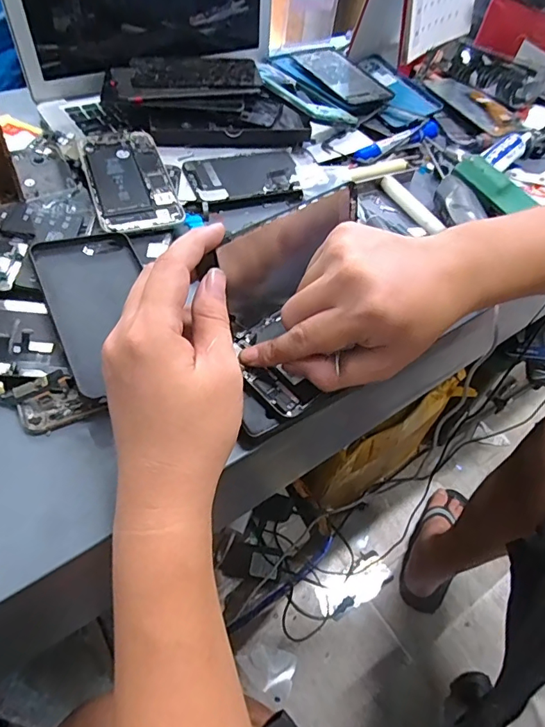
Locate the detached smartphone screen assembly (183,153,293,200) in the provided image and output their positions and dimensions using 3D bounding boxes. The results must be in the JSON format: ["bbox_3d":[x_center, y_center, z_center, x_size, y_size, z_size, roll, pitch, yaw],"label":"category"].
[{"bbox_3d":[-0.029,-0.200,0.486,0.114,0.012,0.066,-13,55,-17],"label":"detached smartphone screen assembly"}]

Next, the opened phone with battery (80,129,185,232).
[{"bbox_3d":[-0.141,-0.183,0.451,0.074,0.012,0.158,-16,56,-19],"label":"opened phone with battery"}]

